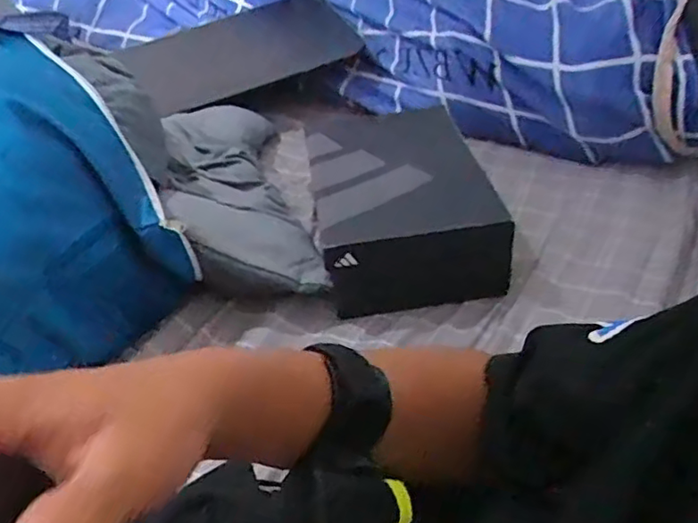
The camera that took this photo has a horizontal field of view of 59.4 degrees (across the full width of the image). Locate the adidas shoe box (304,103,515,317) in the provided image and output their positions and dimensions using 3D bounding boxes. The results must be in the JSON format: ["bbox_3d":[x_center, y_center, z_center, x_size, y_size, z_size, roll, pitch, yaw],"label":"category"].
[{"bbox_3d":[0.062,-0.089,0.850,0.215,0.112,0.316,-4,40,-2],"label":"adidas shoe box"}]

